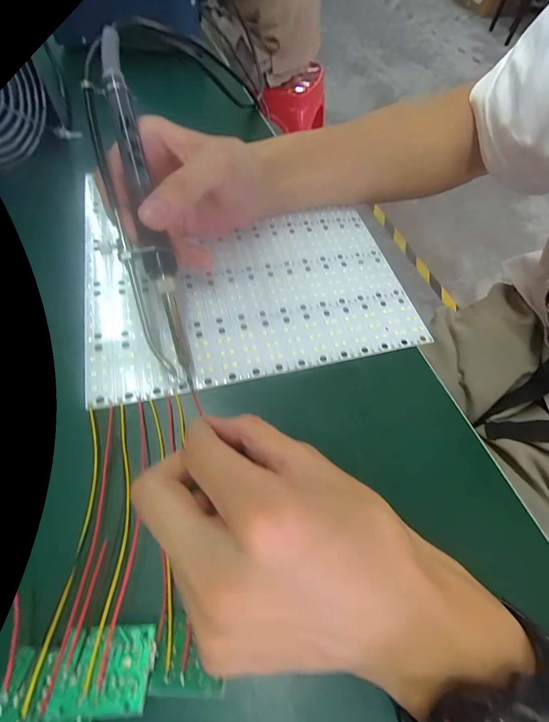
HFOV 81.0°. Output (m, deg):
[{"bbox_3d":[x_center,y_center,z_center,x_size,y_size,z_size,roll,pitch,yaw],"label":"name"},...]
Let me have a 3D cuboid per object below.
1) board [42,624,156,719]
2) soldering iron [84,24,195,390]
[{"bbox_3d":[-0.069,0.124,0.130,0.036,0.004,0.026,2,46,-3],"label":"board"},{"bbox_3d":[-0.082,-0.089,0.191,0.027,0.017,0.209,-13,93,-11],"label":"soldering iron"}]

